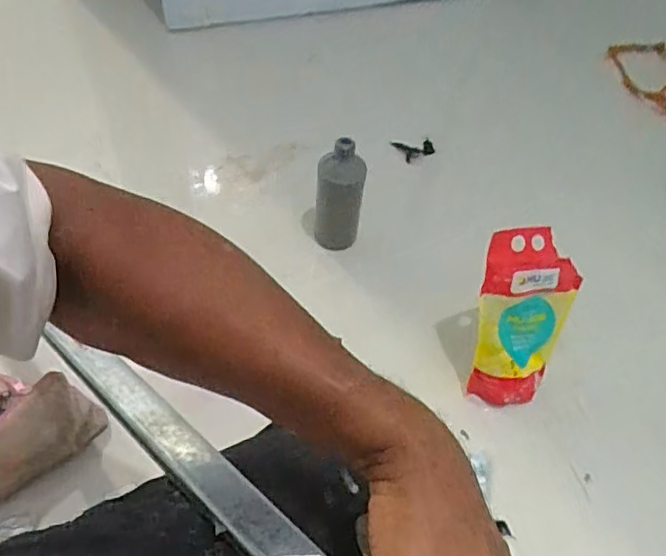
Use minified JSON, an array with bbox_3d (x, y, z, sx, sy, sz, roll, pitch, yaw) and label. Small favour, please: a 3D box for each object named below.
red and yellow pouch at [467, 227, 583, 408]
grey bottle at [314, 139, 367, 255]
[{"bbox_3d":[0.256,0.058,0.812,0.136,0.259,0.034,-7,25,-15],"label":"red and yellow pouch"},{"bbox_3d":[0.009,-0.126,0.943,0.072,0.210,0.061,7,55,1],"label":"grey bottle"}]

